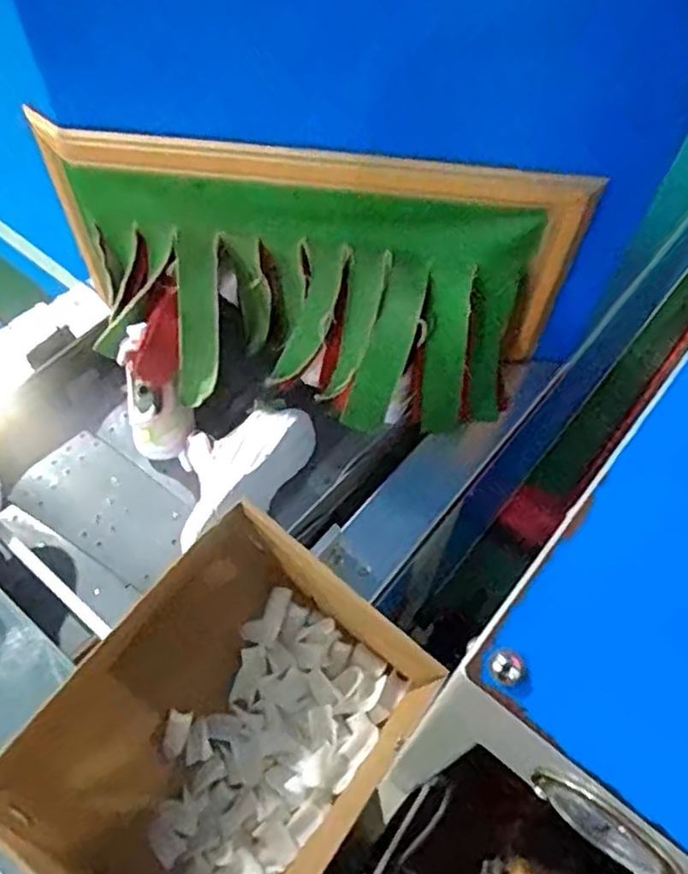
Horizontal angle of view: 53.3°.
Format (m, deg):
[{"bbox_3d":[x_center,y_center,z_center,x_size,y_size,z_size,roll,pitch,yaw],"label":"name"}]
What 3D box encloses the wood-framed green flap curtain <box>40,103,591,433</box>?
[{"bbox_3d":[-0.048,-0.156,0.783,0.584,0.262,0.187,6,60,3],"label":"wood-framed green flap curtain"}]

